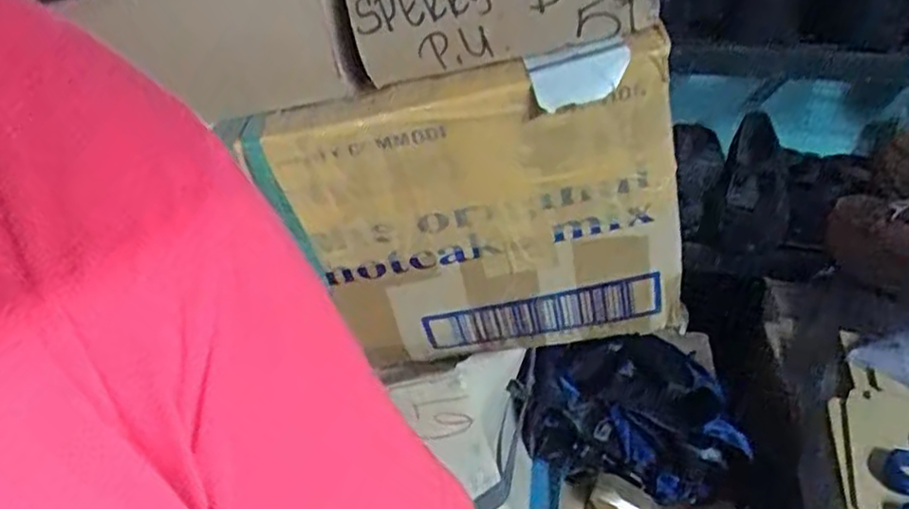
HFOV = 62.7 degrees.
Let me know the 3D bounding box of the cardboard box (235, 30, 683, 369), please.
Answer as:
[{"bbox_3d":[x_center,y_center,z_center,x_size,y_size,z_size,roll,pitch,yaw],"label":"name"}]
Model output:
[{"bbox_3d":[0.024,-0.014,0.470,0.231,0.213,0.045,-12,35,10],"label":"cardboard box"}]

